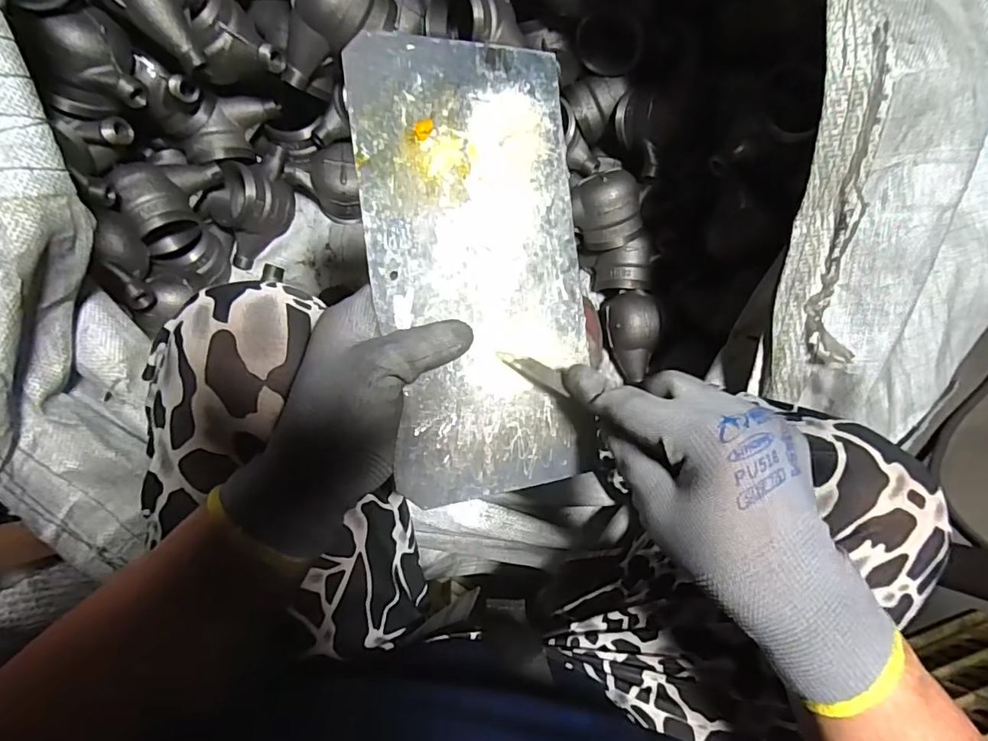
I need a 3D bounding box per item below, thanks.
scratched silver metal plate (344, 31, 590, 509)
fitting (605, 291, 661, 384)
[{"bbox_3d":[-0.005,-0.053,0.275,0.117,0.004,0.232,-8,93,-23],"label":"scratched silver metal plate"},{"bbox_3d":[0.183,-0.045,0.673,0.061,0.056,0.111,-12,84,-6],"label":"fitting"}]

